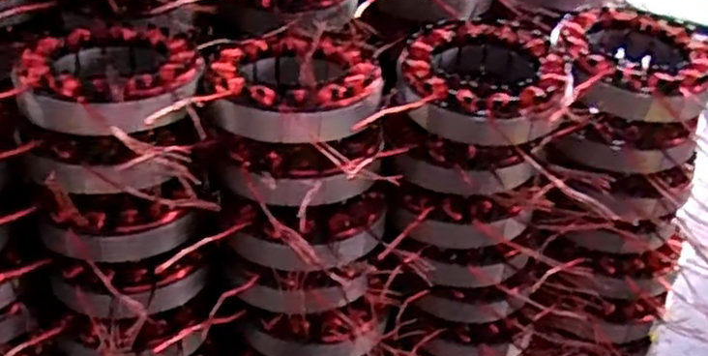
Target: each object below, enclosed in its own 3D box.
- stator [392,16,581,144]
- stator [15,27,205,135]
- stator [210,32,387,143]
[{"bbox_3d":[0.067,-0.048,0.384,0.087,0.029,0.101,15,36,12],"label":"stator"},{"bbox_3d":[-0.117,-0.047,0.357,0.082,0.029,0.089,3,35,-5],"label":"stator"},{"bbox_3d":[-0.028,-0.050,0.370,0.085,0.025,0.088,4,35,-3],"label":"stator"}]

